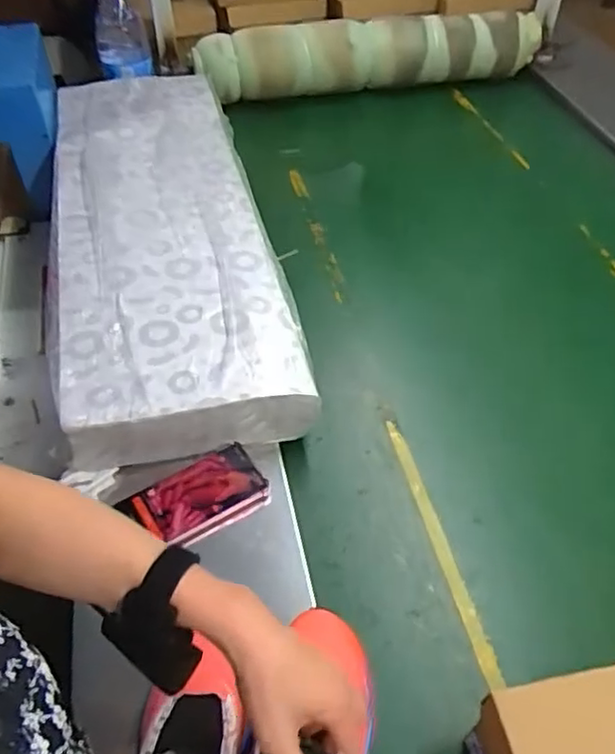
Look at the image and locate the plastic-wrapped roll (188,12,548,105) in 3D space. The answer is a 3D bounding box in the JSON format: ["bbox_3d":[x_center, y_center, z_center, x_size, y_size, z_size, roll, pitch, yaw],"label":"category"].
[{"bbox_3d":[0.150,-0.745,1.475,0.818,0.151,0.175,-9,50,-10],"label":"plastic-wrapped roll"}]

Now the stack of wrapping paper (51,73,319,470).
[{"bbox_3d":[-0.229,-0.237,0.977,0.302,0.080,0.822,-12,50,-12],"label":"stack of wrapping paper"}]

